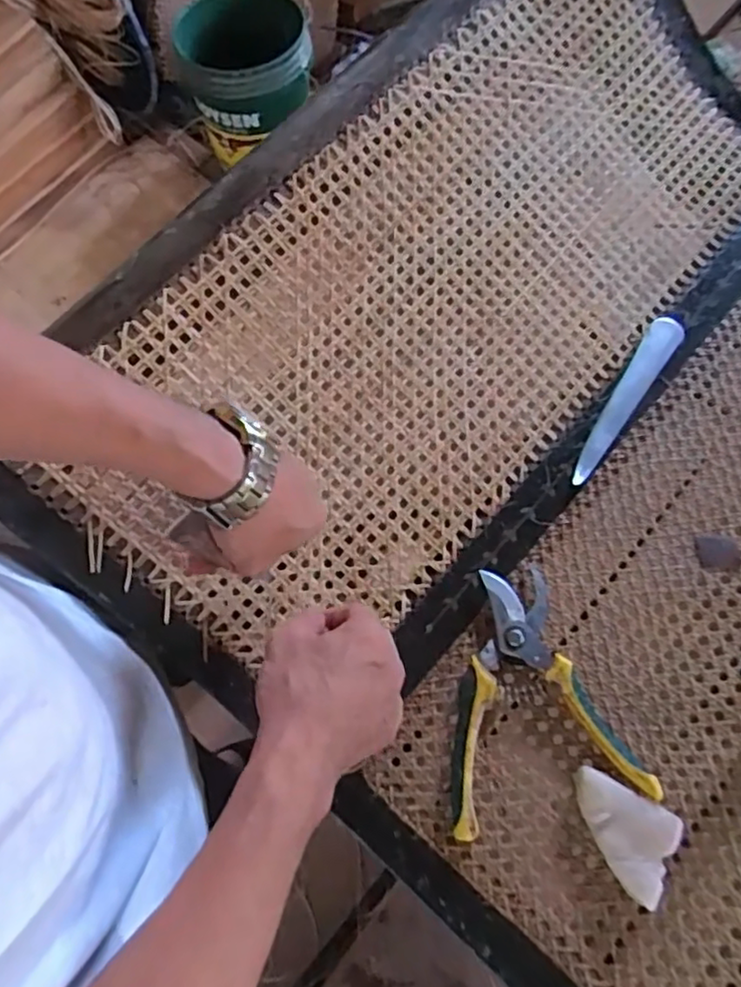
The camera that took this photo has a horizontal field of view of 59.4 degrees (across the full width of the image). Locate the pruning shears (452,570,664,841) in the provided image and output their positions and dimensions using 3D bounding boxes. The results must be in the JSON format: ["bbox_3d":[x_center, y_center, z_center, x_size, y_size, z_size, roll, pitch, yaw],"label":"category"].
[{"bbox_3d":[0.108,0.140,0.467,0.133,0.024,0.169,-12,71,-2],"label":"pruning shears"}]

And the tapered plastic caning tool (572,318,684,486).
[{"bbox_3d":[0.222,-0.081,0.559,0.029,0.005,0.180,31,75,12],"label":"tapered plastic caning tool"}]

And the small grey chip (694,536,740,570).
[{"bbox_3d":[0.269,0.046,0.503,0.031,0.006,0.026,3,72,3],"label":"small grey chip"}]

